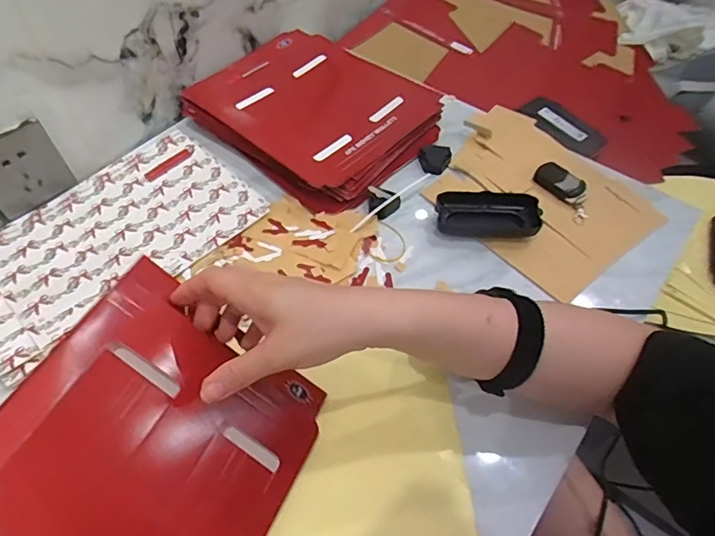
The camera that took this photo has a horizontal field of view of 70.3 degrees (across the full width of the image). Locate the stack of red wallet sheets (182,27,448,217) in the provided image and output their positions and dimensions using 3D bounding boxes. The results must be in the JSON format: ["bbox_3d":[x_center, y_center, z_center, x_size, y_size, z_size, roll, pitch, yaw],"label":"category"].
[{"bbox_3d":[-0.053,-0.204,0.648,0.271,0.038,0.229,35,60,21],"label":"stack of red wallet sheets"}]

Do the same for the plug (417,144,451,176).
[{"bbox_3d":[0.094,-0.137,0.626,0.039,0.020,0.036,19,55,11],"label":"plug"}]

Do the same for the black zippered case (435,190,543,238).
[{"bbox_3d":[0.144,-0.061,0.565,0.109,0.034,0.048,7,54,3],"label":"black zippered case"}]

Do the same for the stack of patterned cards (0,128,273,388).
[{"bbox_3d":[-0.272,-0.035,0.545,0.186,0.014,0.306,39,62,24],"label":"stack of patterned cards"}]

